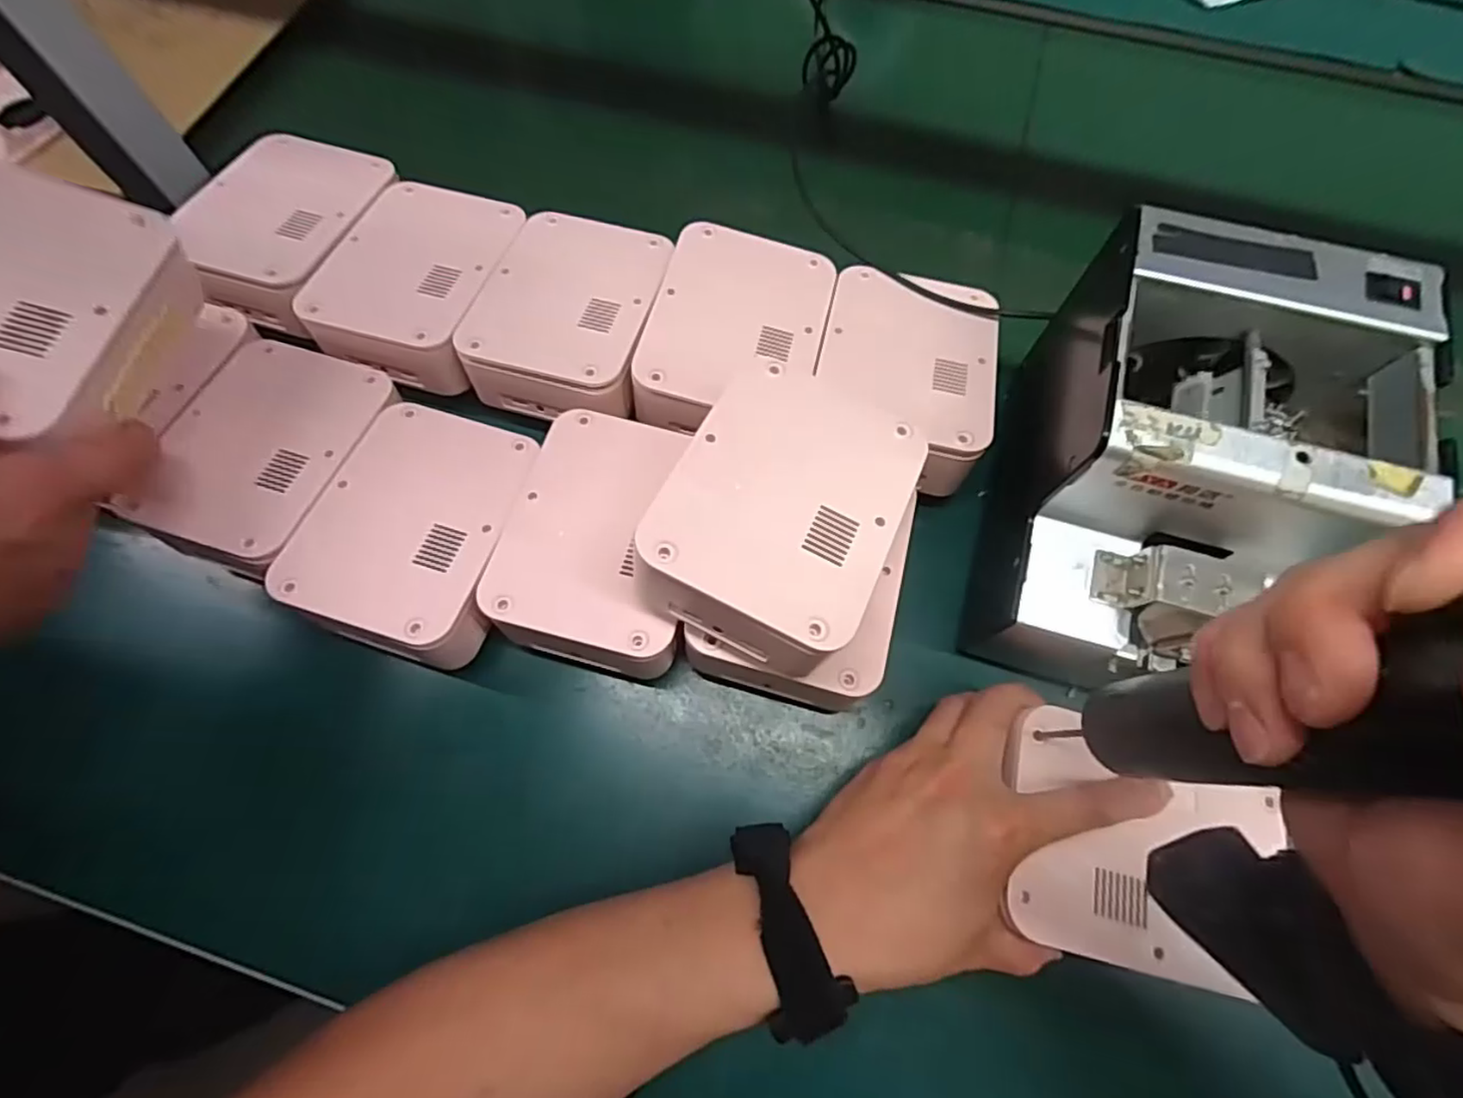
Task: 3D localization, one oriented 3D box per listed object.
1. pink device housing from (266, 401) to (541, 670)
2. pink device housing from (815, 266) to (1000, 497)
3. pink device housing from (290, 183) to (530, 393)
[{"bbox_3d":[-0.162,-0.009,0.352,0.106,0.046,0.128,16,68,7],"label":"pink device housing"},{"bbox_3d":[0.100,-0.100,0.391,0.098,0.057,0.129,12,69,5],"label":"pink device housing"},{"bbox_3d":[-0.191,-0.165,0.403,0.102,0.047,0.141,13,69,5],"label":"pink device housing"}]

